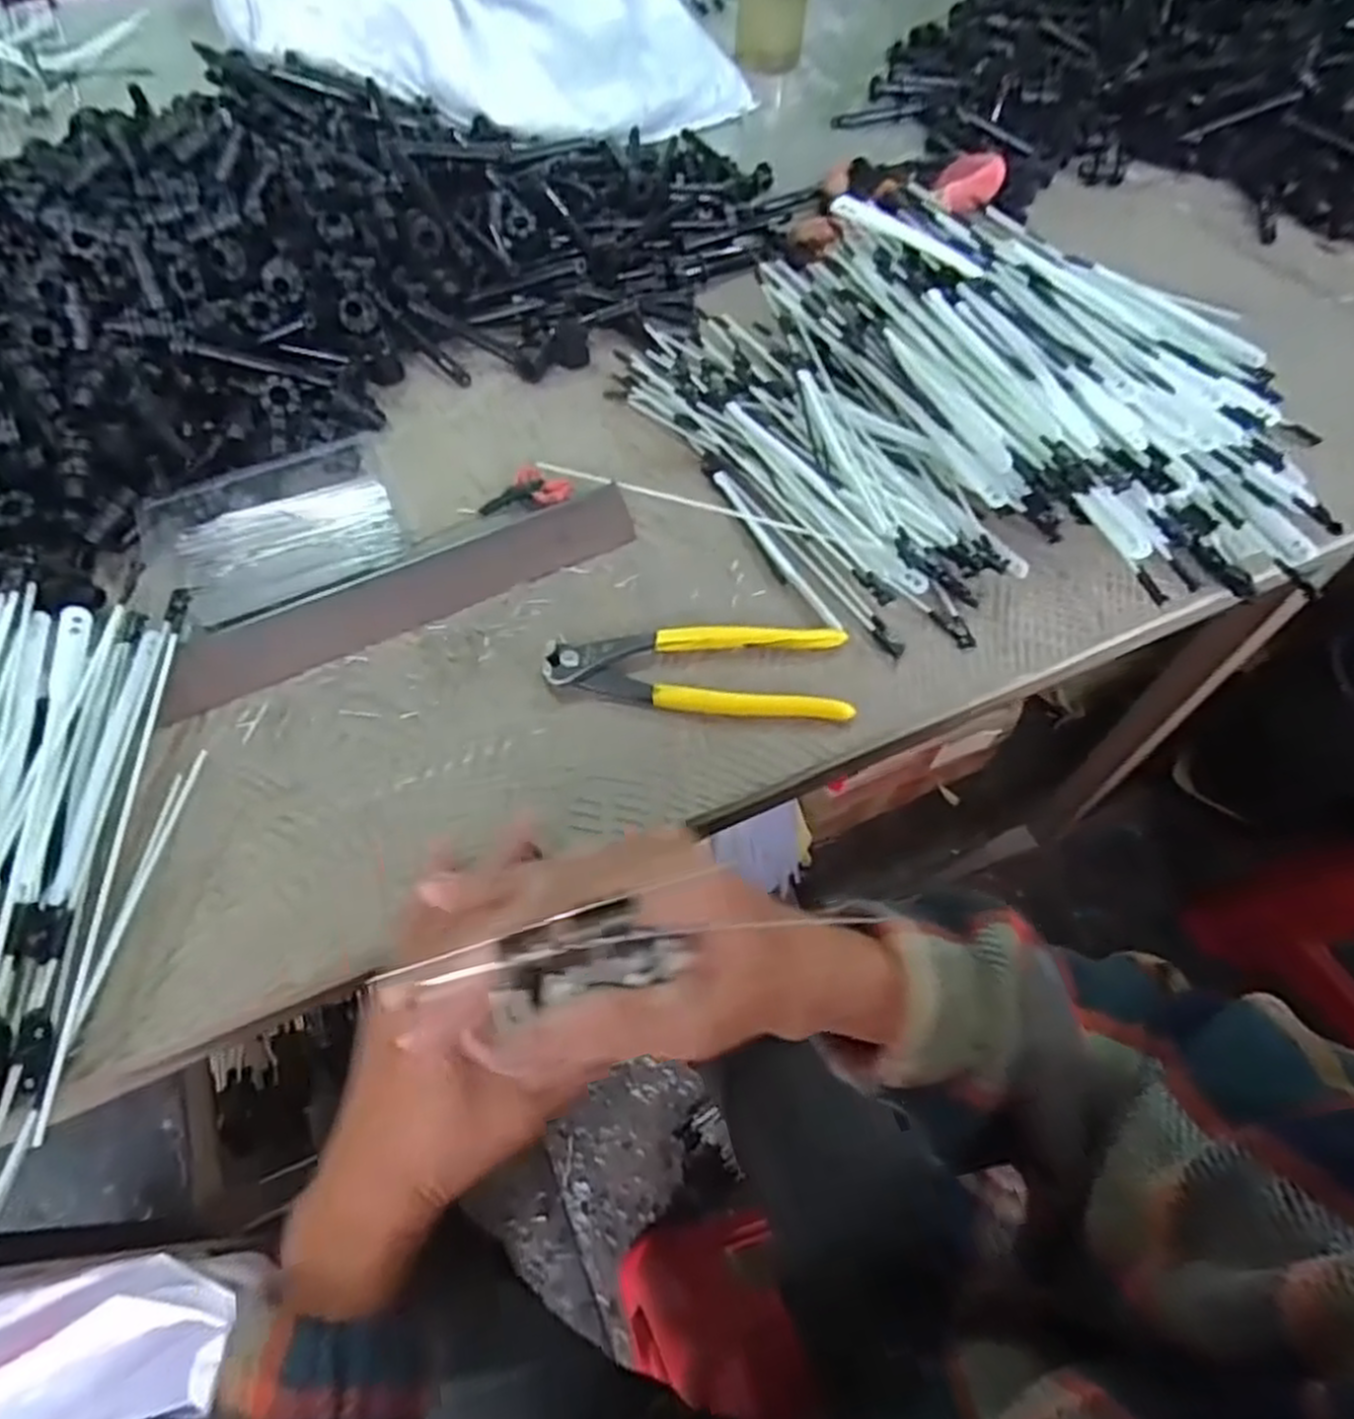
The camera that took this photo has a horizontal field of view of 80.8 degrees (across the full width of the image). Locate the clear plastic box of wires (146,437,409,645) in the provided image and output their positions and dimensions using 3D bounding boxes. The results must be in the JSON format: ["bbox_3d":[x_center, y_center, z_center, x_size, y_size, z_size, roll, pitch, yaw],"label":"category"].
[{"bbox_3d":[-0.241,-0.112,0.482,0.145,0.025,0.110,-28,63,-16],"label":"clear plastic box of wires"}]

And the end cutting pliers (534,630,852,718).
[{"bbox_3d":[0.011,-0.020,0.429,0.161,0.014,0.052,-1,59,0],"label":"end cutting pliers"}]

